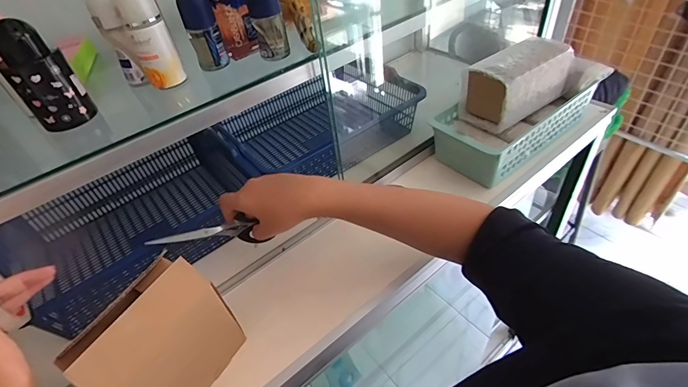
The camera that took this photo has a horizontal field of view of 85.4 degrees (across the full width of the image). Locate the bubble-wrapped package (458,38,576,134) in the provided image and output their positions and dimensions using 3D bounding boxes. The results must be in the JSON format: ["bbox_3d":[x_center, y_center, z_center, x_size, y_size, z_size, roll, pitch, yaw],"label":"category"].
[{"bbox_3d":[0.290,-0.188,0.627,0.173,0.093,0.086,-29,48,-21],"label":"bubble-wrapped package"}]

